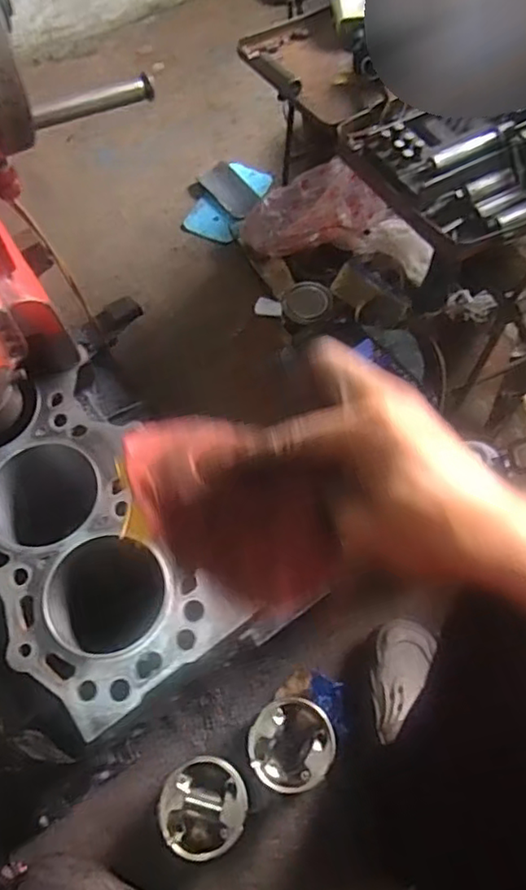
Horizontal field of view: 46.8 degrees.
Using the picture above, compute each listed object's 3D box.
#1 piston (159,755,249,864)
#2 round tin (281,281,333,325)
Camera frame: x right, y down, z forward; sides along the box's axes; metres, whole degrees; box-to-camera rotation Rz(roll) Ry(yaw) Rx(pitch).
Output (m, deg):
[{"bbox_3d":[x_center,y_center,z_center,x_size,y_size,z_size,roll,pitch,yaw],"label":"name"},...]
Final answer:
[{"bbox_3d":[-0.061,0.385,0.651,0.087,0.088,0.087,-8,63,-4],"label":"piston"},{"bbox_3d":[0.058,-0.196,0.825,0.063,0.019,0.063,0,63,0],"label":"round tin"}]

